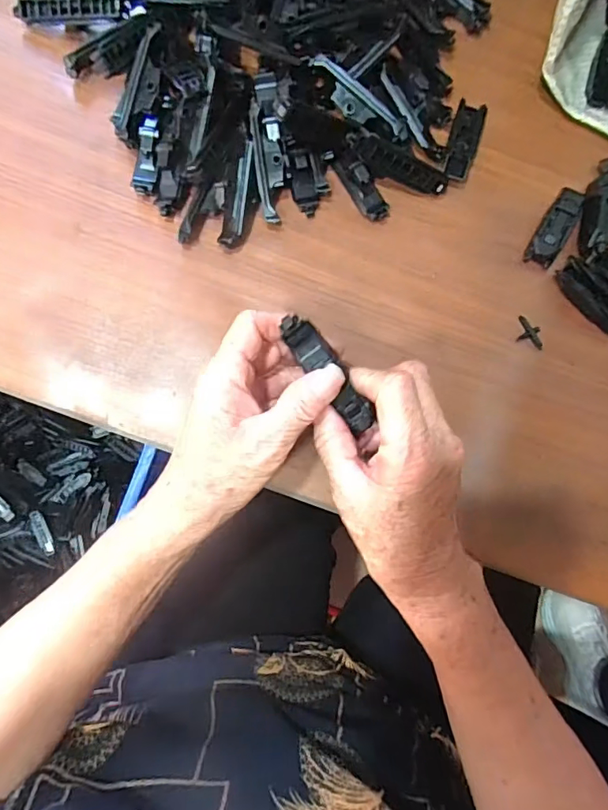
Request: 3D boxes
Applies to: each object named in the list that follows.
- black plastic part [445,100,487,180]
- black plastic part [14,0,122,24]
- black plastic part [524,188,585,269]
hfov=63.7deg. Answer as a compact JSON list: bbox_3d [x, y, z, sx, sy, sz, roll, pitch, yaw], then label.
[{"bbox_3d":[0.122,-0.199,0.372,0.023,0.014,0.060,17,82,-2],"label":"black plastic part"},{"bbox_3d":[-0.171,-0.288,0.357,0.075,0.017,0.015,-4,83,-5],"label":"black plastic part"},{"bbox_3d":[0.189,-0.136,0.367,0.019,0.016,0.063,29,82,0],"label":"black plastic part"}]

